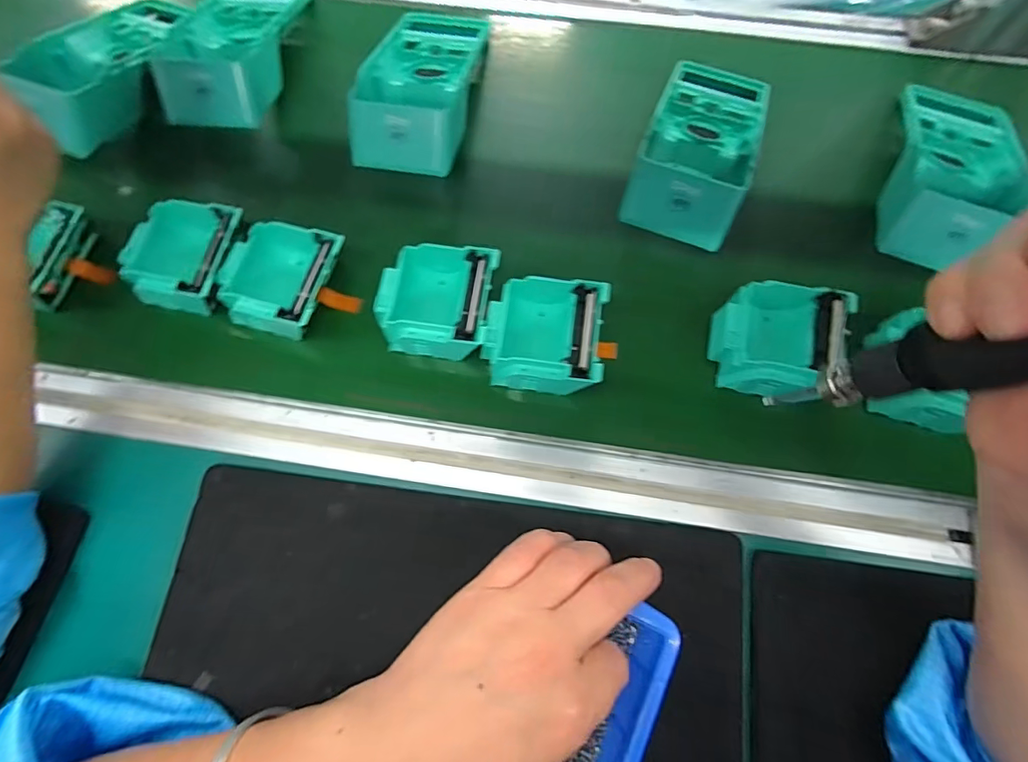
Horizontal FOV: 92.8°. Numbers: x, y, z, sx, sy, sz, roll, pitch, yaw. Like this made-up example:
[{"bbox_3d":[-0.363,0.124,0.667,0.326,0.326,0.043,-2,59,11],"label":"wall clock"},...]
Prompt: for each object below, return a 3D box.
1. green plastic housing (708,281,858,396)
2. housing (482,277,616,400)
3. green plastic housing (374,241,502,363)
[{"bbox_3d":[0.182,-0.025,0.342,0.079,0.044,0.075,7,73,3],"label":"green plastic housing"},{"bbox_3d":[0.021,-0.029,0.347,0.077,0.047,0.077,8,73,3],"label":"housing"},{"bbox_3d":[-0.055,-0.055,0.355,0.080,0.044,0.081,8,73,3],"label":"green plastic housing"}]

